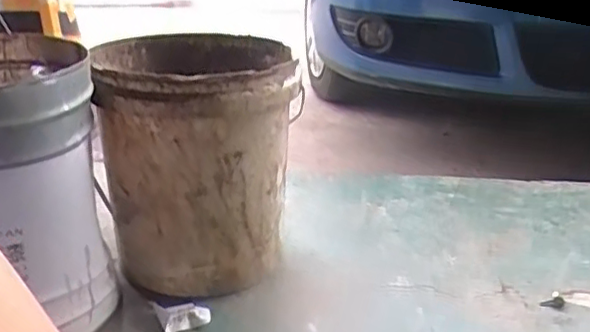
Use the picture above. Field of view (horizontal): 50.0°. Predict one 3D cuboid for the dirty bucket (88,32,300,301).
[{"bbox_3d":[-0.137,0.007,0.916,0.247,0.346,0.288,-4,23,-8],"label":"dirty bucket"}]

